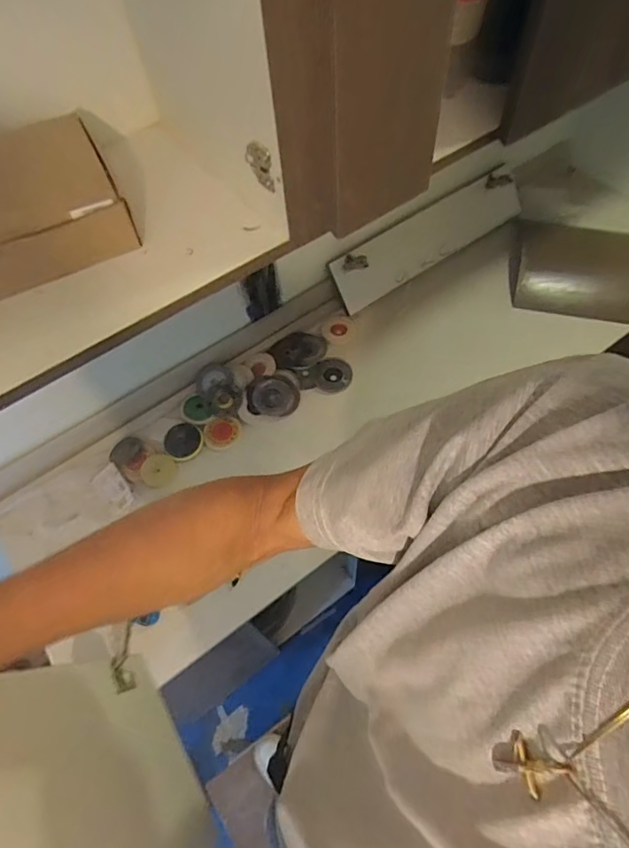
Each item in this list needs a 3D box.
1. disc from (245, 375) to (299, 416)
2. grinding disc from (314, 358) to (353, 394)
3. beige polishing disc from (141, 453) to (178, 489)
[{"bbox_3d":[-0.105,-0.073,1.245,0.127,0.024,0.108,0,61,1],"label":"disc"},{"bbox_3d":[0.049,-0.129,1.295,0.097,0.014,0.107,11,62,7],"label":"grinding disc"},{"bbox_3d":[-0.364,0.111,1.163,0.077,0.011,0.077,5,76,-20],"label":"beige polishing disc"}]

